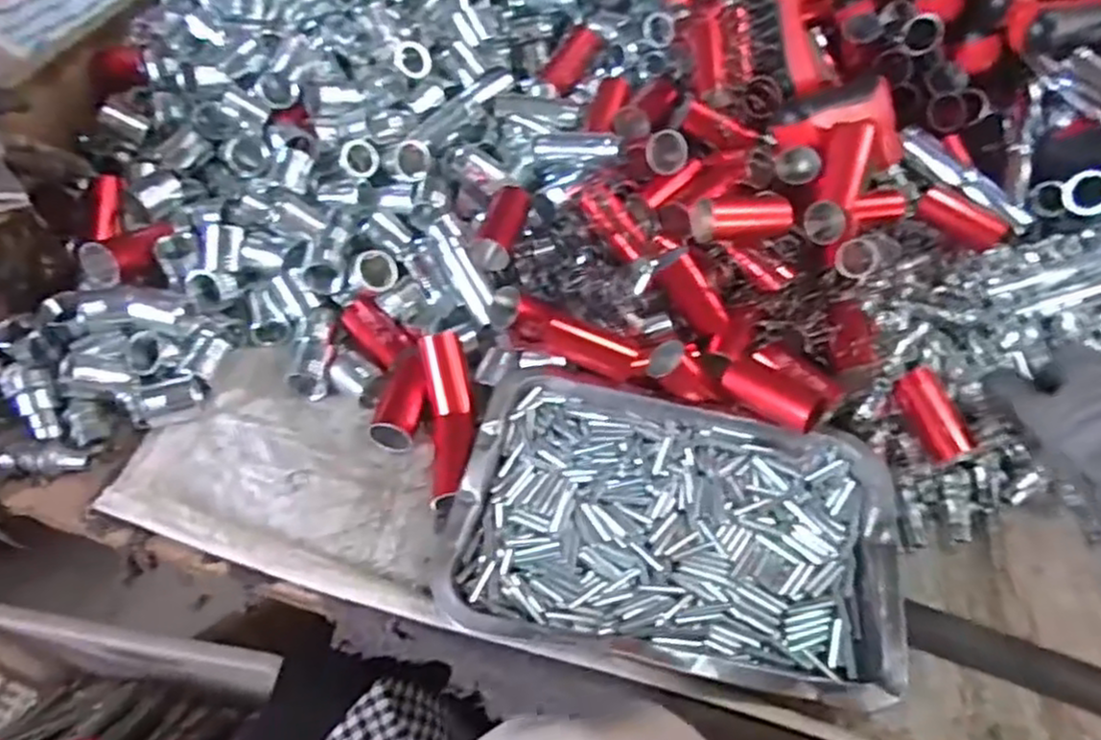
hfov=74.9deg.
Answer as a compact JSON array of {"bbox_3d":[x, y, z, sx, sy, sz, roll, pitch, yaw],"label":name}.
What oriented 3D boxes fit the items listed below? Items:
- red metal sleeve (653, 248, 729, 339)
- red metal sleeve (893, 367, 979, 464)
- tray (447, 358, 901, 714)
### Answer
[{"bbox_3d":[0.102,-0.054,0.508,0.021,0.025,0.065,-39,98,-27],"label":"red metal sleeve"},{"bbox_3d":[0.247,0.027,0.467,0.025,0.019,0.064,-7,54,-8],"label":"red metal sleeve"},{"bbox_3d":[0.074,0.092,0.437,0.251,0.033,0.178,12,53,6],"label":"tray"}]

